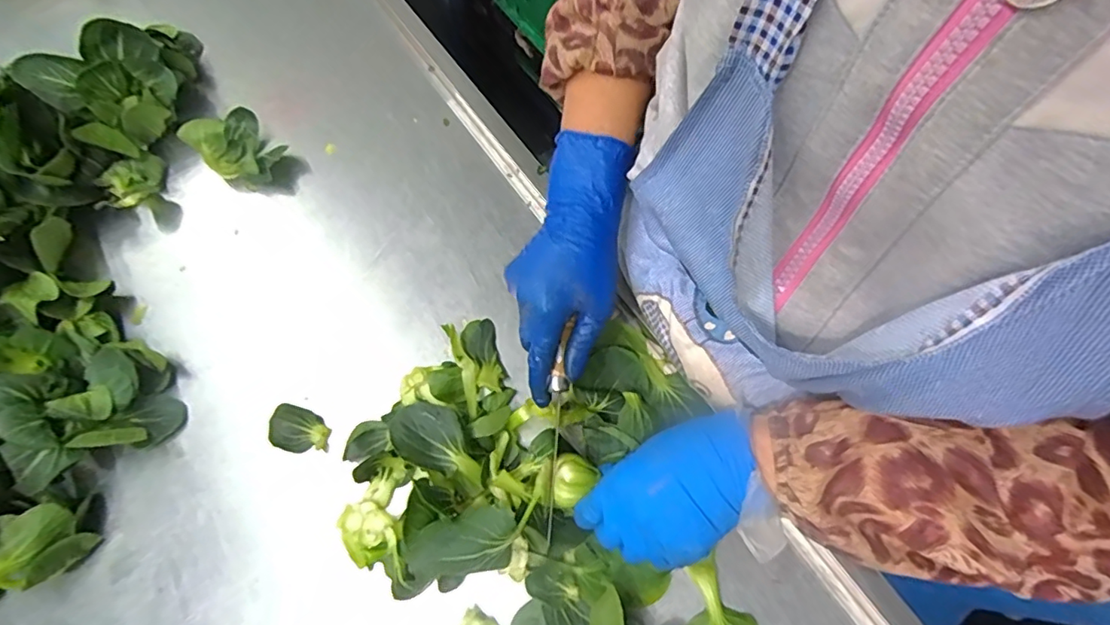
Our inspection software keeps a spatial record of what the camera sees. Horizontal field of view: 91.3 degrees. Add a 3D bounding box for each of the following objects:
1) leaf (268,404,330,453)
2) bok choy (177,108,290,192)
[{"bbox_3d":[-0.201,0.093,0.427,0.047,0.014,0.032,16,68,8],"label":"leaf"},{"bbox_3d":[-0.297,-0.157,0.510,0.074,0.047,0.063,38,73,16],"label":"bok choy"}]

